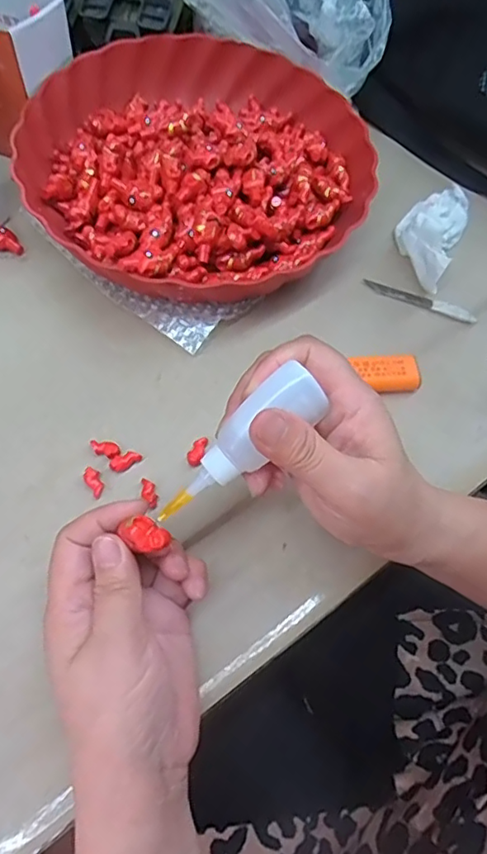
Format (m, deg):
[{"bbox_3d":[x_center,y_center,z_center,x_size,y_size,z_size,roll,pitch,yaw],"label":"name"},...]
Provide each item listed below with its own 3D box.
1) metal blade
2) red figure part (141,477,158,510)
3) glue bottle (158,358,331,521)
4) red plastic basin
[{"bbox_3d":[0.126,-0.090,0.403,0.082,0.007,0.009,21,62,13],"label":"metal blade"},{"bbox_3d":[-0.054,0.037,0.322,0.008,0.005,0.020,-17,61,-8],"label":"red figure part"},{"bbox_3d":[-0.002,0.010,0.251,0.088,0.018,0.021,-44,65,7],"label":"glue bottle"},{"bbox_3d":[-0.033,-0.194,0.416,0.236,0.071,0.236,-1,60,1],"label":"red plastic basin"}]

